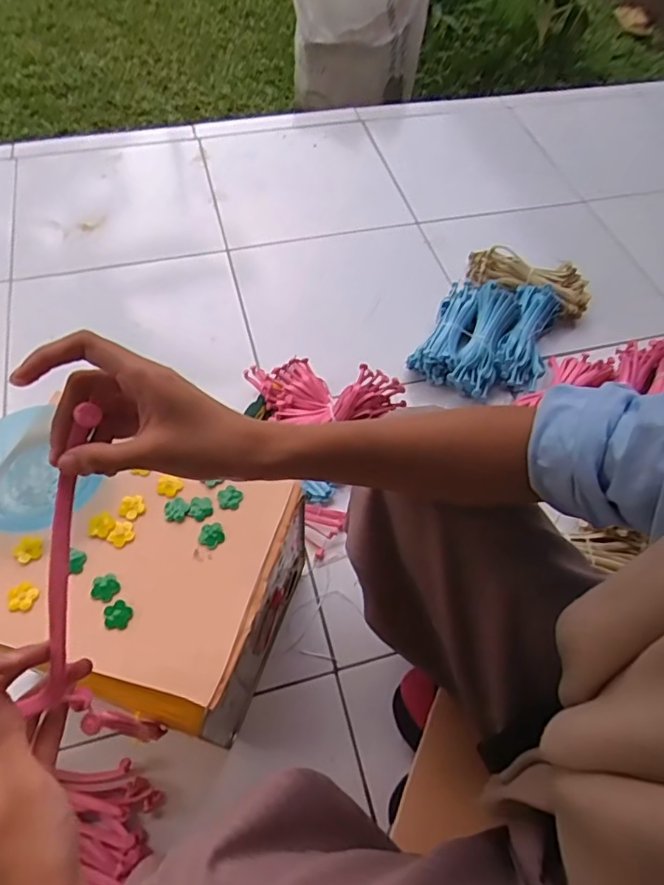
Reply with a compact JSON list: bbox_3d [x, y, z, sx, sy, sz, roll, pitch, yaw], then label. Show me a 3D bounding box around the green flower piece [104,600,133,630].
[{"bbox_3d":[-0.181,0.146,0.467,0.022,0.004,0.024,-9,59,-9],"label":"green flower piece"}]

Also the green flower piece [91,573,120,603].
[{"bbox_3d":[-0.197,0.126,0.477,0.023,0.004,0.024,2,58,-2],"label":"green flower piece"}]

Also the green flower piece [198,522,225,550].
[{"bbox_3d":[-0.109,0.085,0.502,0.023,0.007,0.023,2,58,-2],"label":"green flower piece"}]

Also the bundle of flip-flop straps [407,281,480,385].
[{"bbox_3d":[0.200,-0.196,0.941,0.070,0.043,0.205,24,60,11],"label":"bundle of flip-flop straps"}]

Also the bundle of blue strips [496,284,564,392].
[{"bbox_3d":[0.336,-0.184,0.938,0.085,0.057,0.209,20,59,9],"label":"bundle of blue strips"}]

